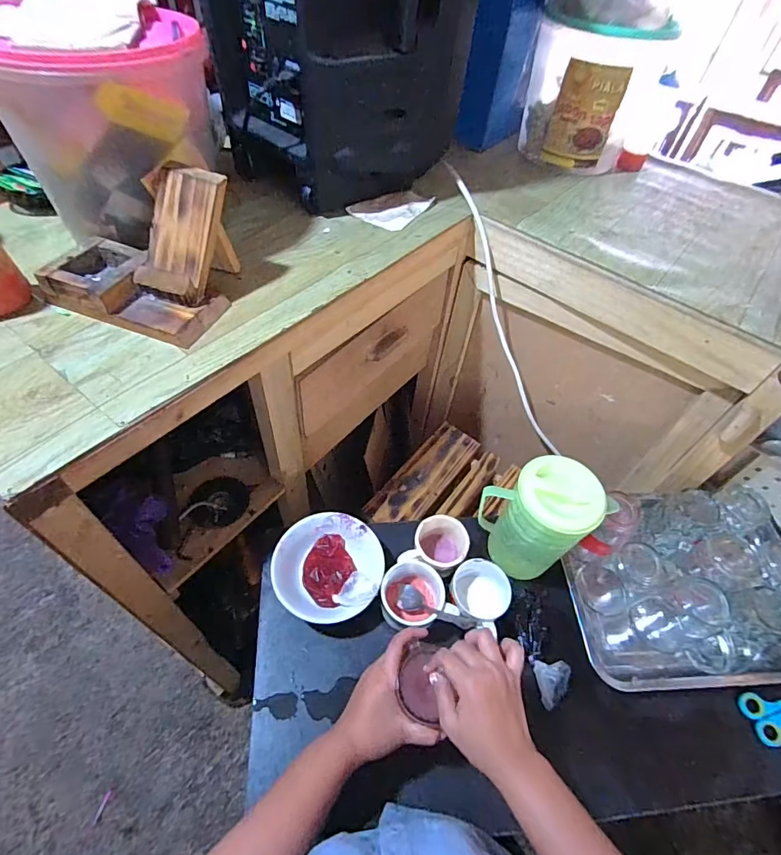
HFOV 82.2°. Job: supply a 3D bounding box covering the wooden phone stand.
[{"bbox_3d":[-0.300,-0.217,0.543,0.186,0.127,0.162,16,54,7],"label":"wooden phone stand"}]

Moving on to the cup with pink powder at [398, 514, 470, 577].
[{"bbox_3d":[0.066,0.180,0.674,0.090,0.067,0.077,14,53,5],"label":"cup with pink powder"}]

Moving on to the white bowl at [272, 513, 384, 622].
[{"bbox_3d":[-0.090,0.207,0.660,0.152,0.059,0.145,2,53,-3],"label":"white bowl"}]

